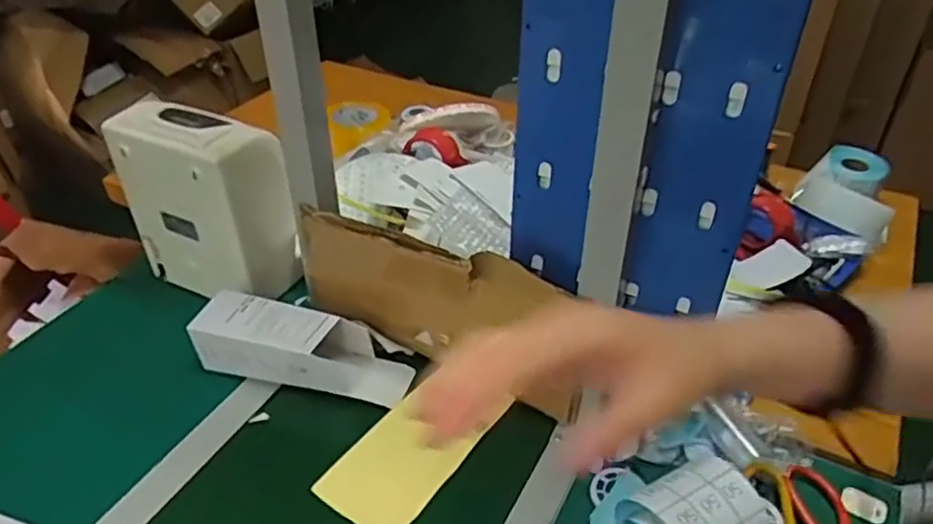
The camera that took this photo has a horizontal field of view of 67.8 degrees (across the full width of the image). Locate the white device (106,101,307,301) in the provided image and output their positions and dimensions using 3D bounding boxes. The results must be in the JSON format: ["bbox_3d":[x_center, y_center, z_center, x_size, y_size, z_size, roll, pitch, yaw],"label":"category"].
[{"bbox_3d":[-0.315,-0.066,0.878,0.236,0.229,0.096,23,44,25],"label":"white device"}]

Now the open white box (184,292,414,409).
[{"bbox_3d":[-0.189,0.100,0.812,0.244,0.074,0.082,11,40,13],"label":"open white box"}]

